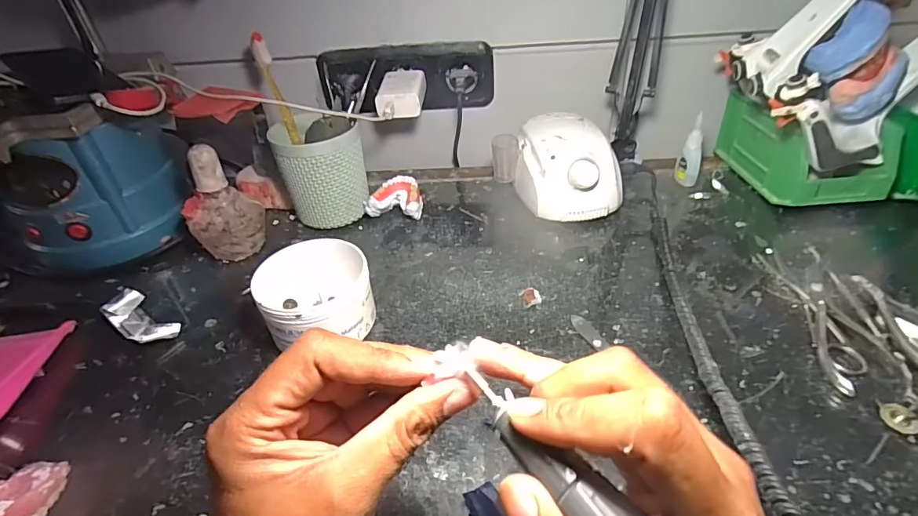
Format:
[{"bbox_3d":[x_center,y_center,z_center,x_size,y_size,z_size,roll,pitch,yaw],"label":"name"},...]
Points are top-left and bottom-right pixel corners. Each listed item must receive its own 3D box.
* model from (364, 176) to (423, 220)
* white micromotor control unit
[{"bbox_3d":[-0.074,-0.069,0.552,0.064,0.035,0.050,1,38,7],"label":"model"},{"bbox_3d":[0.118,-0.103,0.540,0.096,0.080,0.135,-13,38,-11],"label":"white micromotor control unit"}]

